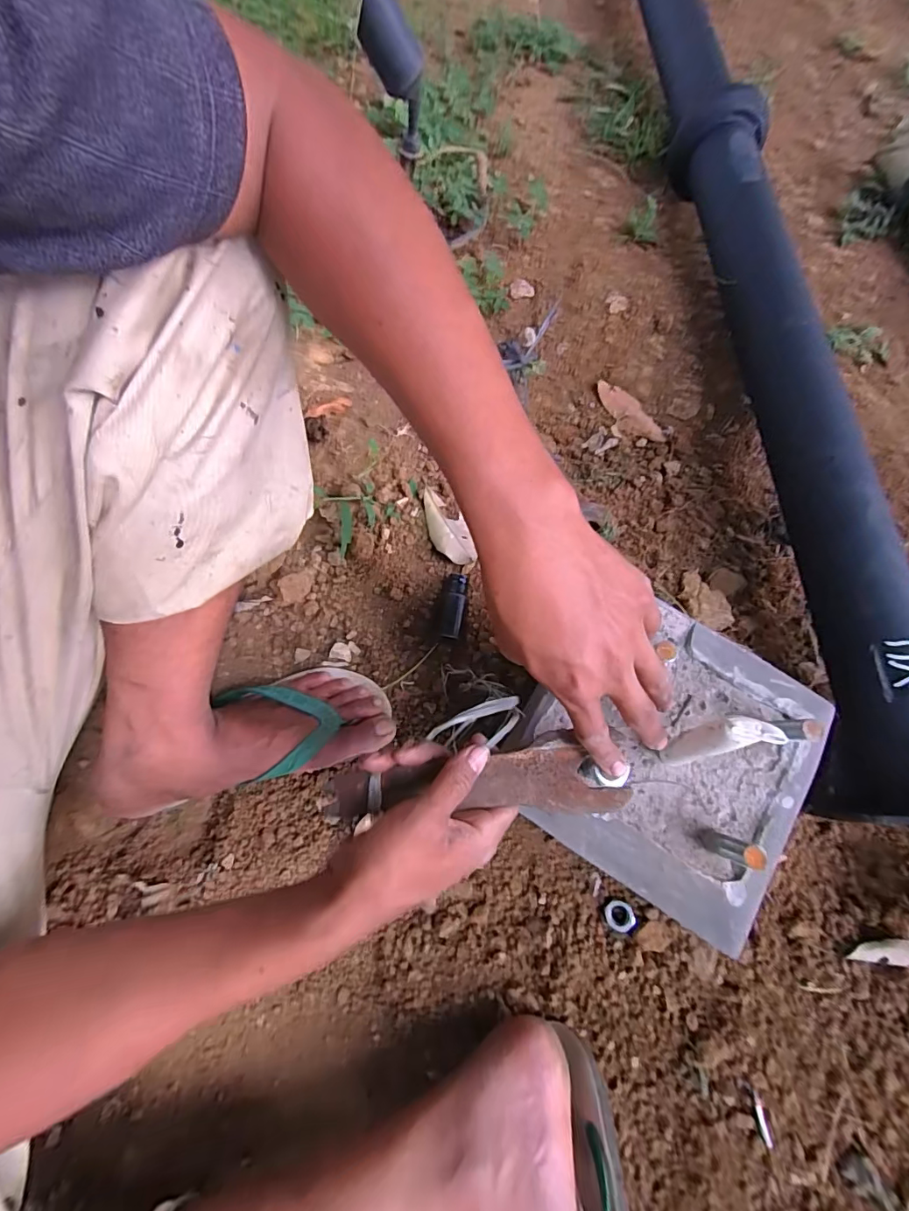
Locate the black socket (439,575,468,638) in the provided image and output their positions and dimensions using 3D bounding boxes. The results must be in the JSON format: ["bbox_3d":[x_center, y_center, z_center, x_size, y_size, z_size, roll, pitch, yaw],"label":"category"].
[{"bbox_3d":[0.000,0.000,0.549,0.024,0.024,0.076,9,72,3],"label":"black socket"}]

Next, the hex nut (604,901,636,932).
[{"bbox_3d":[0.148,0.278,0.440,0.025,0.010,0.023,31,74,10],"label":"hex nut"}]

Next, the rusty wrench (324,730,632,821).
[{"bbox_3d":[0.011,0.119,0.343,0.202,0.008,0.051,-4,72,5],"label":"rusty wrench"}]

